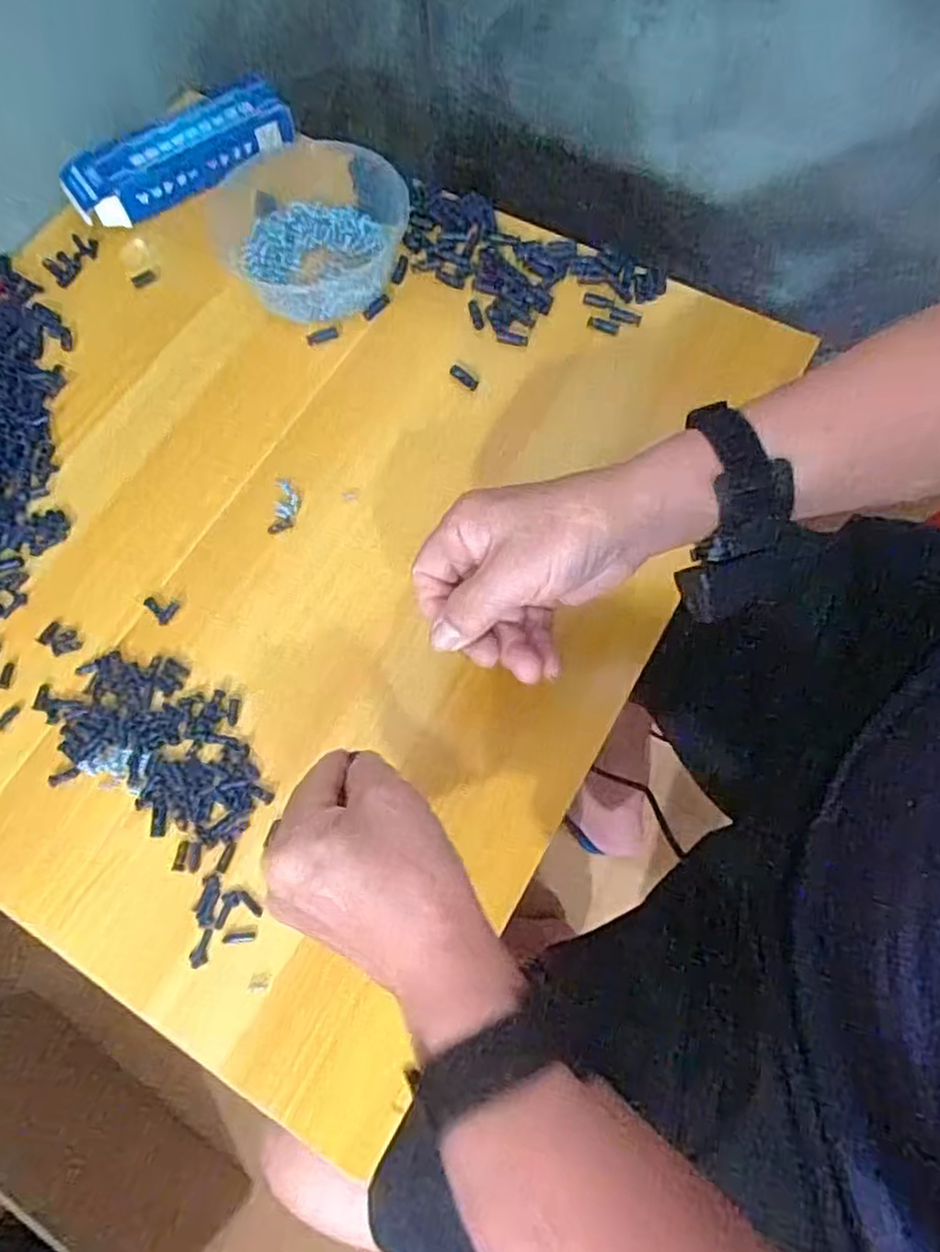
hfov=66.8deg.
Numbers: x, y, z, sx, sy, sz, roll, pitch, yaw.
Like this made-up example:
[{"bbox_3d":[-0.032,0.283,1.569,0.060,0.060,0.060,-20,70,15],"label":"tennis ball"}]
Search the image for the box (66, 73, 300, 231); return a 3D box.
[{"bbox_3d":[-0.231,-0.376,0.571,0.184,0.041,0.061,-27,72,-7],"label":"box"}]

